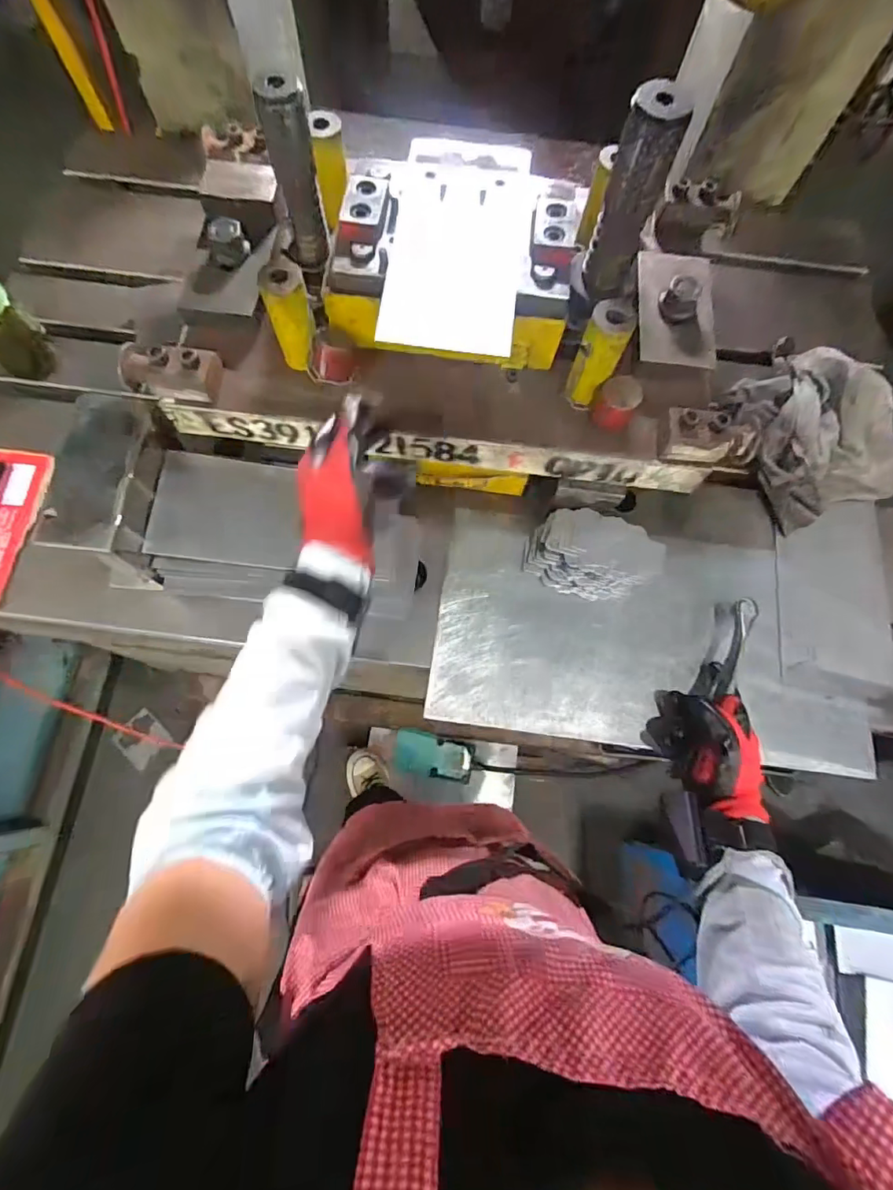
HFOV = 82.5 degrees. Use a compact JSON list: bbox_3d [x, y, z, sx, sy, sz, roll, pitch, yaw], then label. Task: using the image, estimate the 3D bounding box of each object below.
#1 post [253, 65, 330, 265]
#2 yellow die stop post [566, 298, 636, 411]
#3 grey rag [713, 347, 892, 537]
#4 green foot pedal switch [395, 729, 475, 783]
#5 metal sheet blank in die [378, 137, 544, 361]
[{"bbox_3d":[-0.135,-0.371,0.458,0.039,0.138,0.031,-11,73,-6],"label":"post"},{"bbox_3d":[0.144,-0.225,0.487,0.037,0.103,0.030,22,73,5],"label":"yellow die stop post"},{"bbox_3d":[0.471,-0.211,0.650,0.187,0.073,0.217,-19,74,-8],"label":"grey rag"},{"bbox_3d":[-0.030,0.398,1.259,0.203,0.067,0.101,11,72,1],"label":"green foot pedal switch"},{"bbox_3d":[0.013,-0.341,0.486,0.131,0.009,0.250,4,74,-1],"label":"metal sheet blank in die"}]

